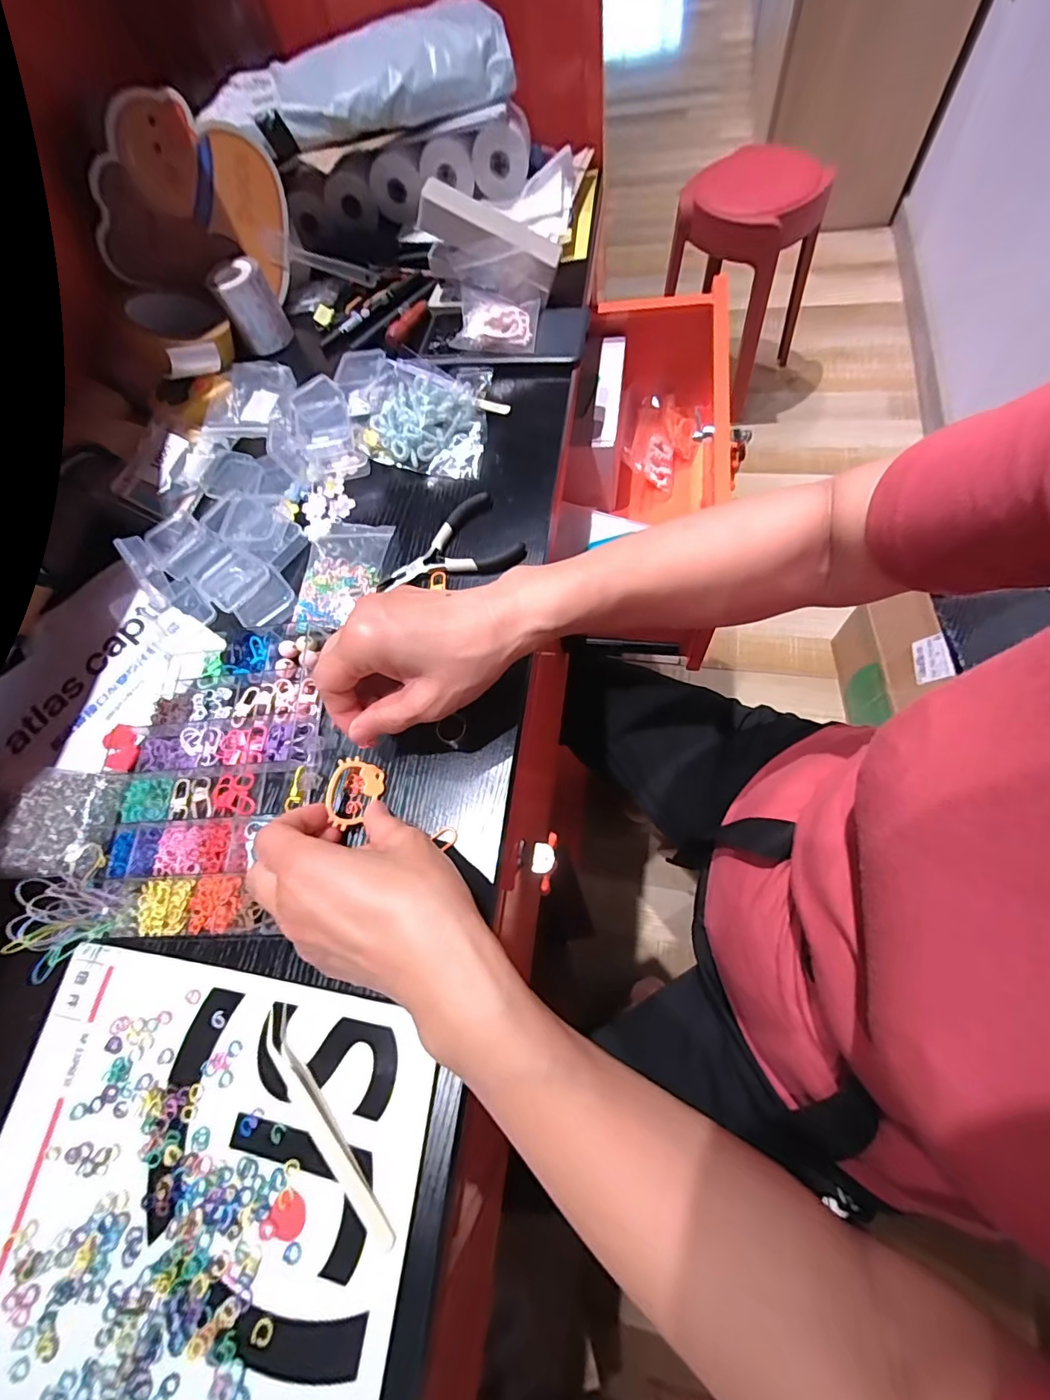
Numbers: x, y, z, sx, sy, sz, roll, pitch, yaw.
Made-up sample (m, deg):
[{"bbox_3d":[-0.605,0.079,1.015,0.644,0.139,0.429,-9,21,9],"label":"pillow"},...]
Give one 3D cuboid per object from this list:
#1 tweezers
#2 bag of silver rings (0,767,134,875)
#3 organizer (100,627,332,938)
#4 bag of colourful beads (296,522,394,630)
[{"bbox_3d":[-0.104,0.218,0.255,0.015,0.013,0.118,-38,67,-8],"label":"tweezers"},{"bbox_3d":[-0.324,0.084,0.343,0.094,0.019,0.070,-1,67,9],"label":"bag of silver rings"},{"bbox_3d":[-0.209,0.048,0.337,0.138,0.024,0.203,-7,67,6],"label":"organizer"},{"bbox_3d":[-0.148,-0.103,0.390,0.064,0.009,0.101,7,69,12],"label":"bag of colourful beads"}]

